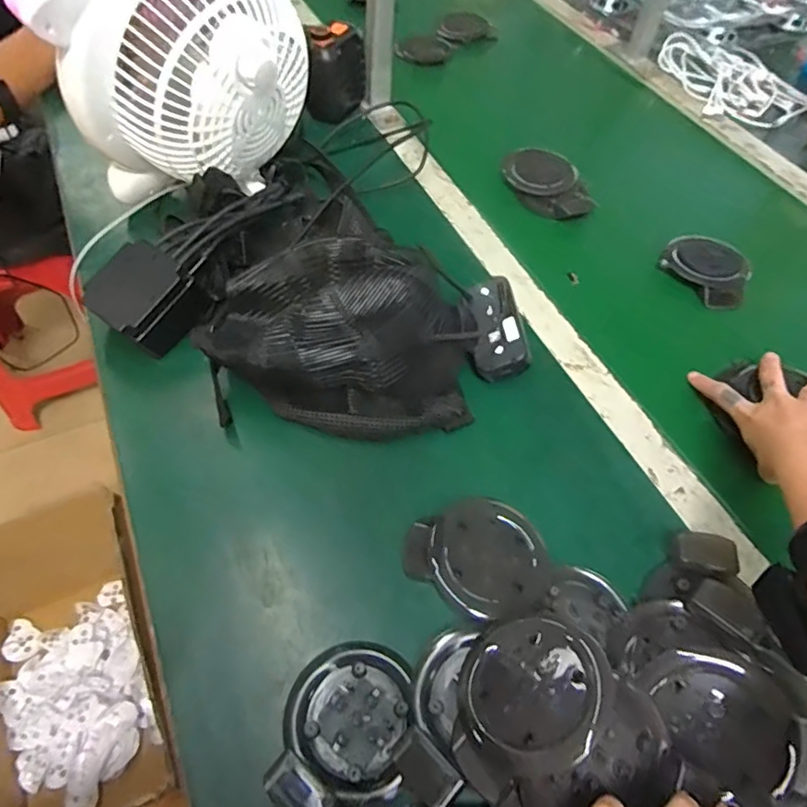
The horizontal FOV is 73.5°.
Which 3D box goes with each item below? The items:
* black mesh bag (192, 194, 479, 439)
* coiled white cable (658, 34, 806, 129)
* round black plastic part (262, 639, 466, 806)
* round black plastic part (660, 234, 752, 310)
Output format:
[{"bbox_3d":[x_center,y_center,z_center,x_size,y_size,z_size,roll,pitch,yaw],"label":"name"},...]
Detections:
[{"bbox_3d":[-0.052,-0.075,0.479,0.228,0.085,0.196,6,57,1],"label":"black mesh bag"},{"bbox_3d":[0.489,-0.481,0.806,0.146,0.032,0.211,-13,59,-11],"label":"coiled white cable"},{"bbox_3d":[-0.028,0.200,0.337,0.103,0.024,0.096,1,57,-2],"label":"round black plastic part"},{"bbox_3d":[0.337,-0.150,0.597,0.080,0.022,0.097,-26,62,-17],"label":"round black plastic part"}]

